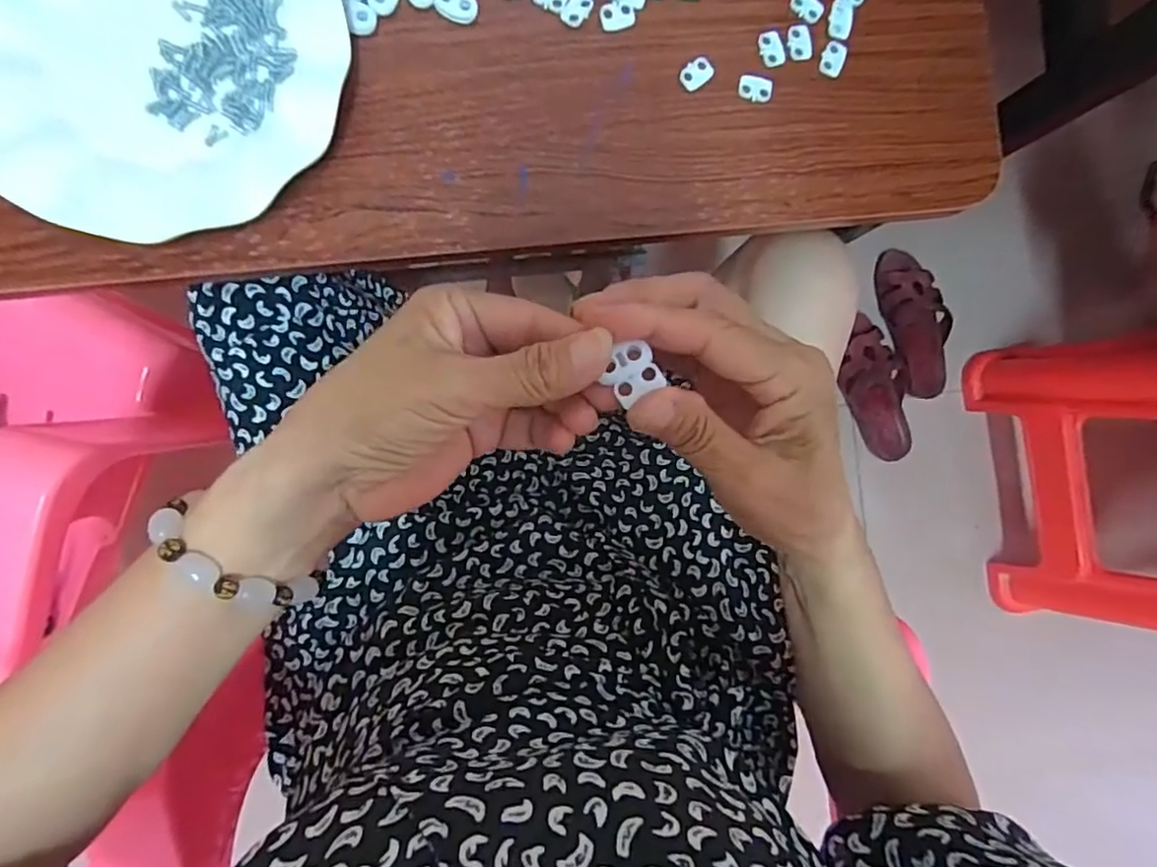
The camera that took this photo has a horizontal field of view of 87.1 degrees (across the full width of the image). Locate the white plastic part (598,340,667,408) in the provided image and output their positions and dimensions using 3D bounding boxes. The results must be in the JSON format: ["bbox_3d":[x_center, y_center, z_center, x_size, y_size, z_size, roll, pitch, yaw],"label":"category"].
[{"bbox_3d":[0.020,-0.023,0.225,0.020,0.004,0.021,-28,94,-6],"label":"white plastic part"}]

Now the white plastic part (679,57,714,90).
[{"bbox_3d":[0.066,-0.200,0.338,0.020,0.004,0.013,-38,95,-5],"label":"white plastic part"}]

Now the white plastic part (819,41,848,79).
[{"bbox_3d":[0.146,-0.214,0.348,0.013,0.004,0.019,19,88,-7],"label":"white plastic part"}]

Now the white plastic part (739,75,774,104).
[{"bbox_3d":[0.100,-0.195,0.342,0.019,0.004,0.013,6,90,-7],"label":"white plastic part"}]

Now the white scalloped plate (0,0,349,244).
[{"bbox_3d":[-0.212,-0.188,0.293,0.185,0.021,0.179,0,91,-7],"label":"white scalloped plate"}]

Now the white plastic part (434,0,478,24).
[{"bbox_3d":[-0.065,-0.227,0.322,0.022,0.005,0.016,8,90,-7],"label":"white plastic part"}]

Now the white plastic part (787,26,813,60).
[{"bbox_3d":[0.126,-0.222,0.344,0.013,0.004,0.020,-6,91,-7],"label":"white plastic part"}]

